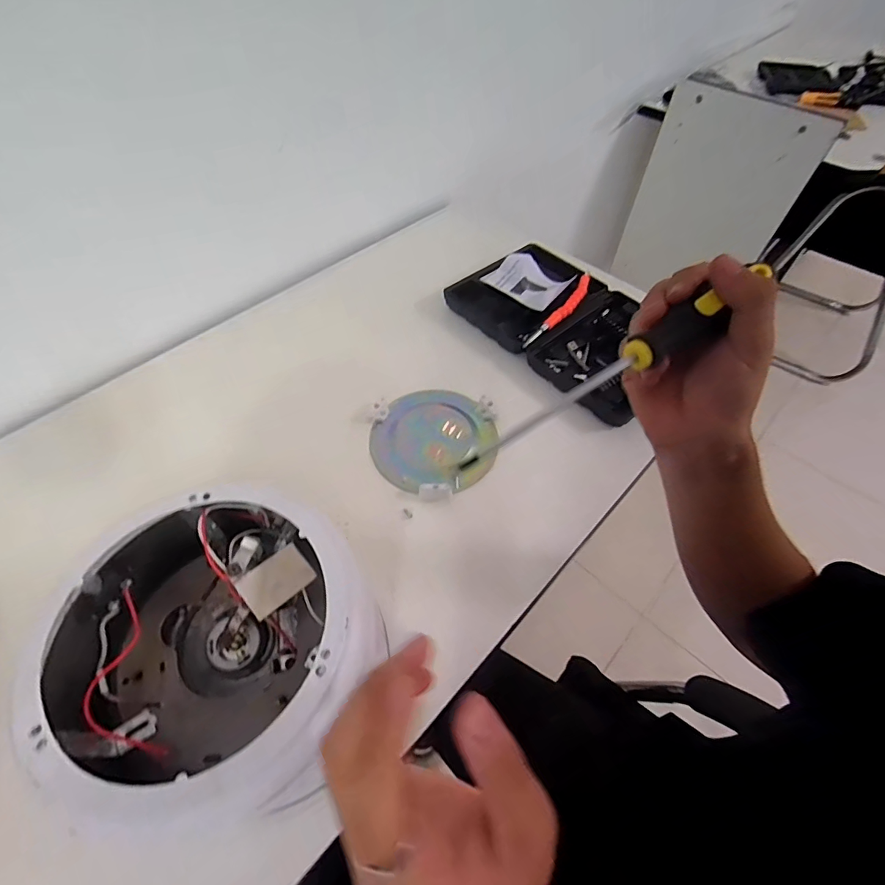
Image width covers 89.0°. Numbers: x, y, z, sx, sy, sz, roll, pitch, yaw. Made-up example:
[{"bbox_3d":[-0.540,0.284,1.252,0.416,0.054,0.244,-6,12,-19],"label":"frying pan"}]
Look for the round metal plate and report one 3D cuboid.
[{"bbox_3d":[-0.007,-0.005,0.569,0.159,0.018,0.156,1,54,-1],"label":"round metal plate"}]

